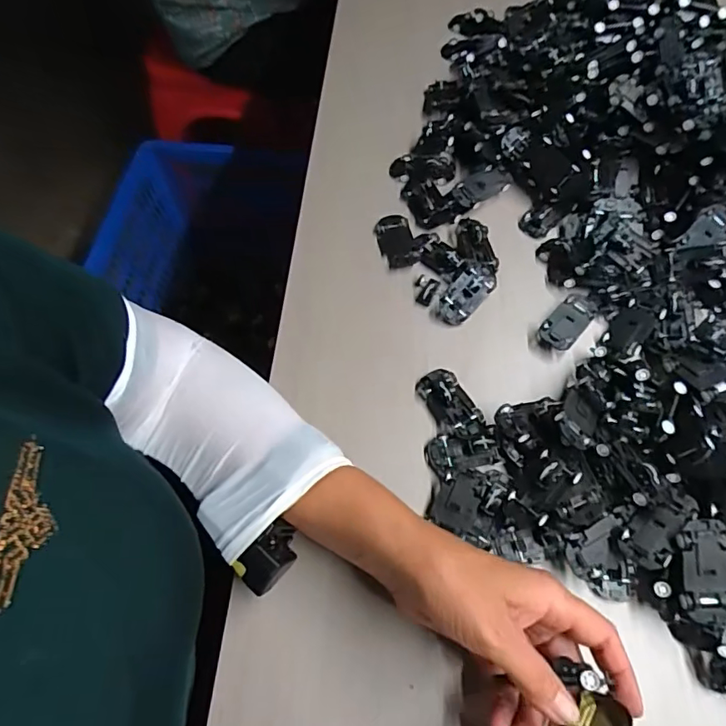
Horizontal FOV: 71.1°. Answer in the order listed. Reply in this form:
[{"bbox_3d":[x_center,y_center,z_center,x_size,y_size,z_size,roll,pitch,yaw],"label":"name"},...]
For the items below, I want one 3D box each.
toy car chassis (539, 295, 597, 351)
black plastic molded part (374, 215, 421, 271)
[{"bbox_3d":[0.182,-0.039,0.443,0.029,0.009,0.066,41,71,17],"label":"toy car chassis"},{"bbox_3d":[0.034,-0.116,0.496,0.033,0.019,0.060,-14,65,-6],"label":"black plastic molded part"}]

